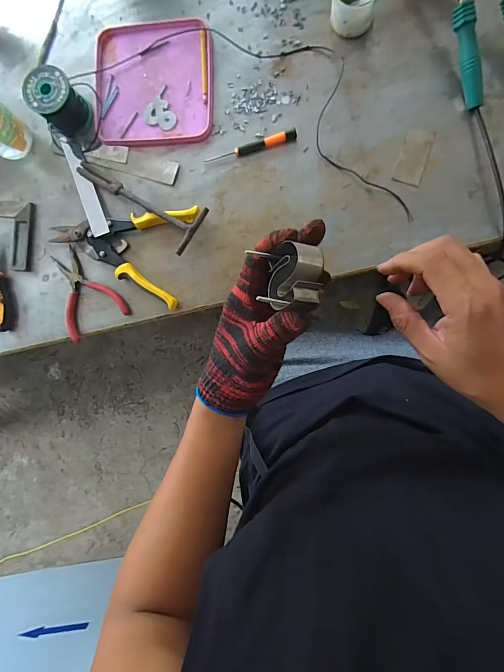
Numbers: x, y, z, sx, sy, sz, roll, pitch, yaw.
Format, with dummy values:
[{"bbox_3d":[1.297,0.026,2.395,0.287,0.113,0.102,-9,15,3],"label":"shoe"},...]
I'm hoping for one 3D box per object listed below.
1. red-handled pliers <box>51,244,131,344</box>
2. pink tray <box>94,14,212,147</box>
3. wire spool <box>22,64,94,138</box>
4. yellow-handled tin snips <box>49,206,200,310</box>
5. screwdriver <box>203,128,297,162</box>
[{"bbox_3d":[-0.270,-0.072,0.581,0.102,0.011,0.137,-30,86,4],"label":"red-handled pliers"},{"bbox_3d":[-0.153,-0.400,0.575,0.183,0.011,0.198,-2,88,5],"label":"pink tray"},{"bbox_3d":[-0.294,-0.356,0.560,0.069,0.062,0.078,-43,86,3],"label":"wire spool"},{"bbox_3d":[-0.211,-0.148,0.569,0.234,0.025,0.148,16,90,5],"label":"yellow-handled tin snips"},{"bbox_3d":[-0.002,-0.286,0.556,0.142,0.014,0.016,-15,87,5],"label":"screwdriver"}]

